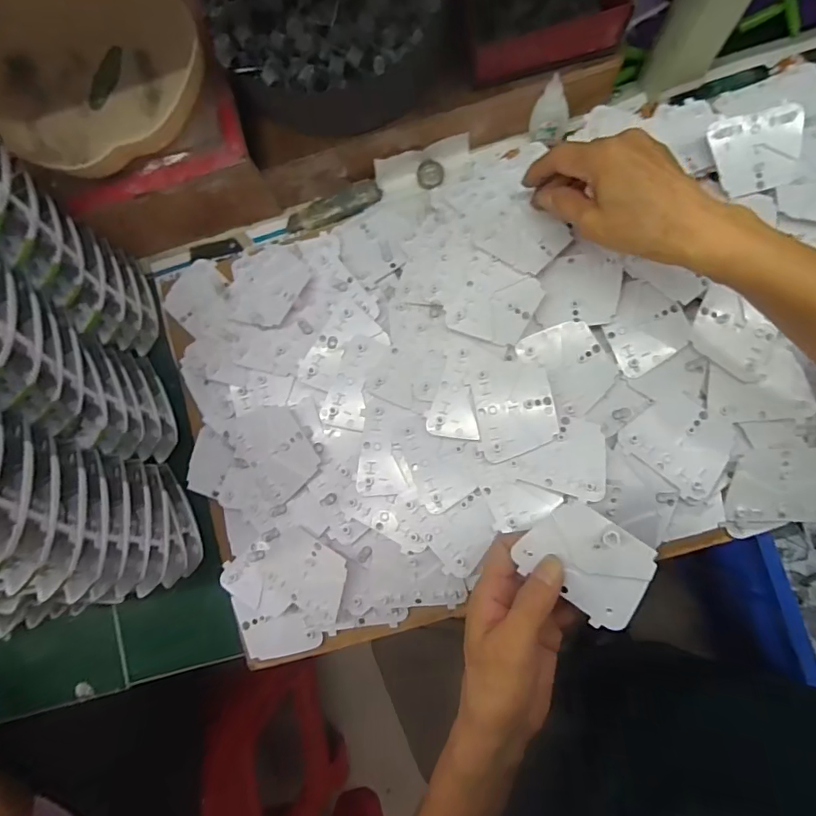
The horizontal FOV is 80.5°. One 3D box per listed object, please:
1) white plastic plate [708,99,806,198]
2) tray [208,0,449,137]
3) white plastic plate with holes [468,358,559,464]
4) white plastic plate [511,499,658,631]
[{"bbox_3d":[0.306,-0.225,0.423,0.078,0.006,0.065,-14,104,2],"label":"white plastic plate"},{"bbox_3d":[-0.069,-0.351,0.429,0.200,0.063,0.185,-1,83,5],"label":"tray"},{"bbox_3d":[0.088,-0.002,0.404,0.065,0.008,0.083,-10,83,3],"label":"white plastic plate with holes"},{"bbox_3d":[0.121,0.103,0.318,0.082,0.005,0.066,39,114,12],"label":"white plastic plate"}]

